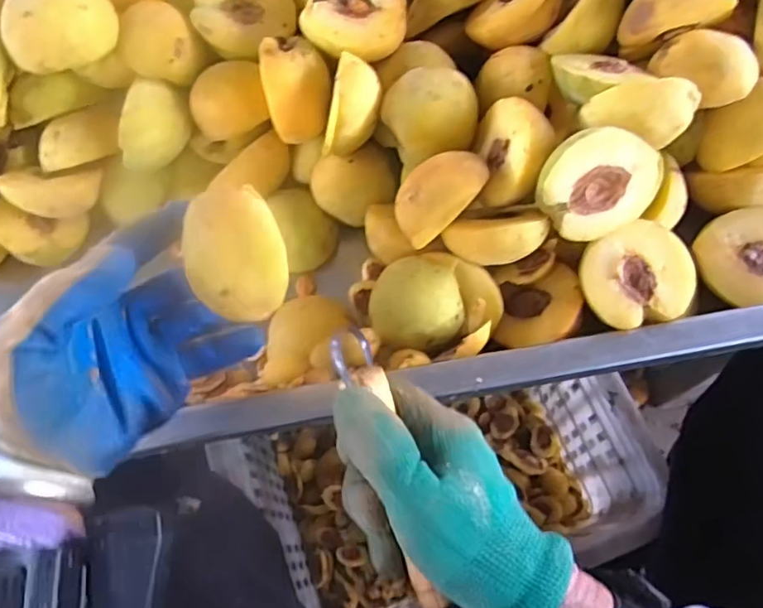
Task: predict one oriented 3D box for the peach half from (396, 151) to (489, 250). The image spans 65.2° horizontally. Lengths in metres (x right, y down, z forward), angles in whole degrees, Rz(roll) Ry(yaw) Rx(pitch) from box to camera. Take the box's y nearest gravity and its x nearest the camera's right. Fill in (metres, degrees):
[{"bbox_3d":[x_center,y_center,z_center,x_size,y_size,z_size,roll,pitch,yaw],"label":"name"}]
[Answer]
[{"bbox_3d":[0.036,-0.066,0.366,0.062,0.027,0.042,-40,73,15],"label":"peach half"}]

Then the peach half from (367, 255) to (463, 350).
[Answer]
[{"bbox_3d":[0.021,-0.001,0.376,0.057,0.026,0.057,1,101,6],"label":"peach half"}]

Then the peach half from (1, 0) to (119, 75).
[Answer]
[{"bbox_3d":[-0.208,-0.178,0.380,0.065,0.054,0.027,-20,26,10],"label":"peach half"}]

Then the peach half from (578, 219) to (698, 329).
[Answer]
[{"bbox_3d":[0.153,-0.015,0.367,0.064,0.030,0.058,-15,82,-2],"label":"peach half"}]

